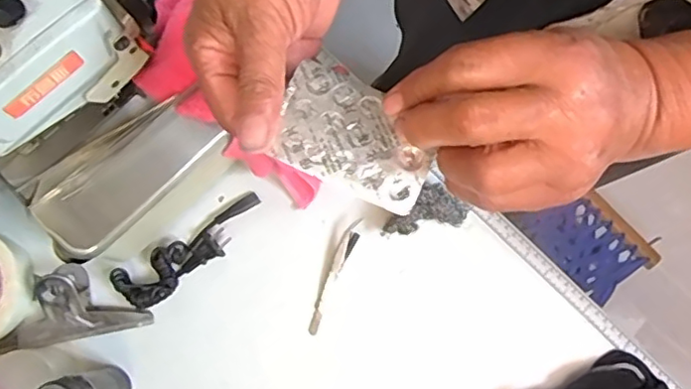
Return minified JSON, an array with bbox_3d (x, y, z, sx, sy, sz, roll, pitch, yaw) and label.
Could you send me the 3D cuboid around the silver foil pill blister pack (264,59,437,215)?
[{"bbox_3d":[0.005,-0.030,0.312,0.082,0.009,0.056,24,79,6],"label":"silver foil pill blister pack"}]

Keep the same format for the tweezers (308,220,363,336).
[{"bbox_3d":[-0.013,0.076,0.576,0.018,0.011,0.115,25,80,6],"label":"tweezers"}]

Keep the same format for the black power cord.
[{"bbox_3d":[-0.143,0.055,0.570,0.151,0.024,0.046,-32,79,-6],"label":"black power cord"}]

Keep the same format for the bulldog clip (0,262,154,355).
[{"bbox_3d":[-0.259,0.099,0.555,0.137,0.039,0.071,-13,78,-2],"label":"bulldog clip"}]

